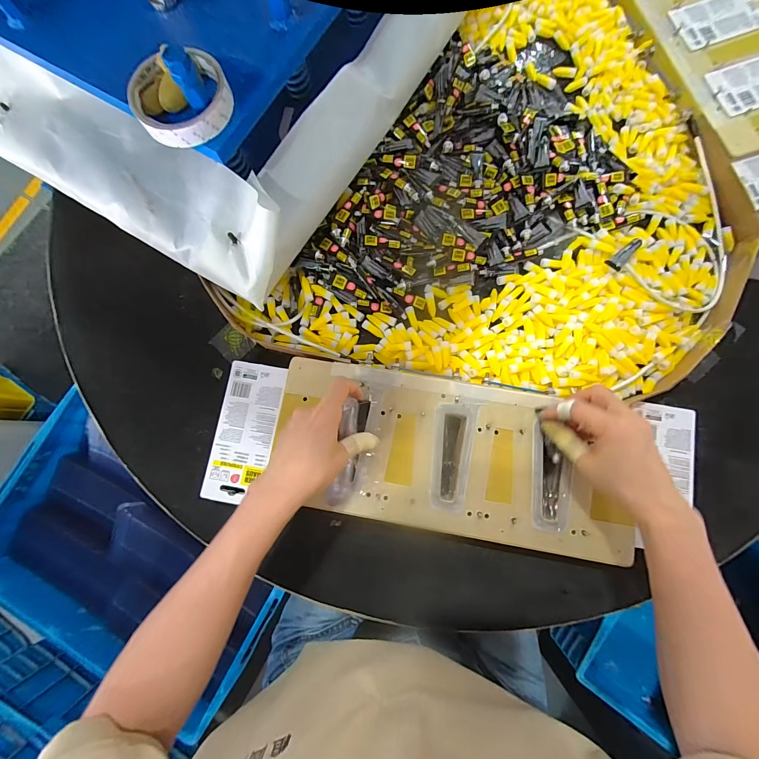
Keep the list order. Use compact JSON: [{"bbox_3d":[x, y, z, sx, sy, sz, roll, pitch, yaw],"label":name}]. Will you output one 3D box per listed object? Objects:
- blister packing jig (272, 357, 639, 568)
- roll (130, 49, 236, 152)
[{"bbox_3d":[0.077,0.080,0.367,0.382,0.024,0.163,9,83,2],"label":"blister packing jig"},{"bbox_3d":[-0.180,-0.258,0.308,0.084,0.023,0.081,0,79,2],"label":"roll"}]

